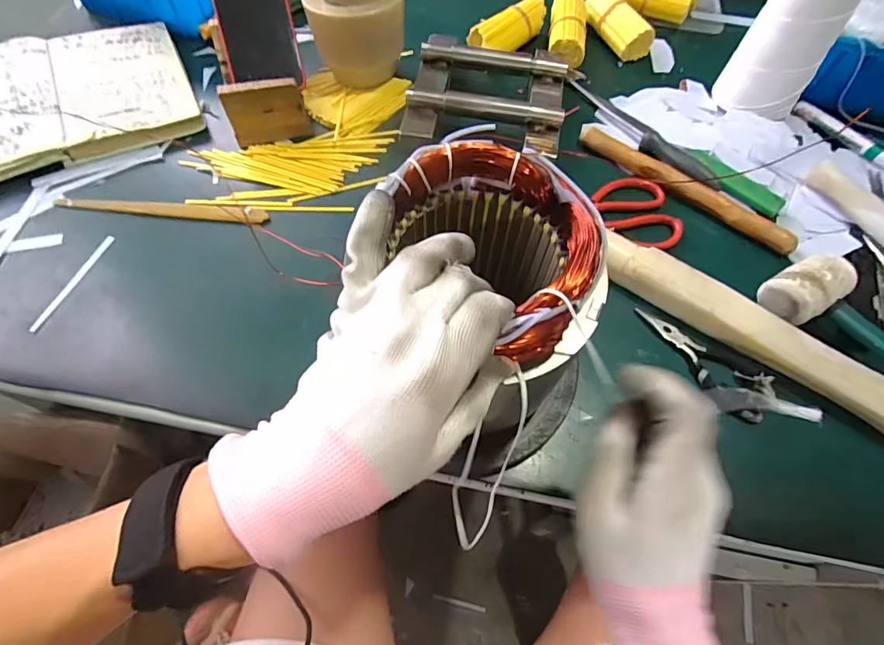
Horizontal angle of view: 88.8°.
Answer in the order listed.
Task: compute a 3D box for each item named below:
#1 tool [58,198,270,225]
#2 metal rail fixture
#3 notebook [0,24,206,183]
[{"bbox_3d":[-0.283,-0.113,0.457,0.208,0.010,0.018,3,60,0],"label":"tool"},{"bbox_3d":[0.055,-0.276,0.532,0.179,0.032,0.196,11,61,4],"label":"metal rail fixture"},{"bbox_3d":[-0.438,-0.253,0.504,0.284,0.020,0.212,-24,69,-12],"label":"notebook"}]

